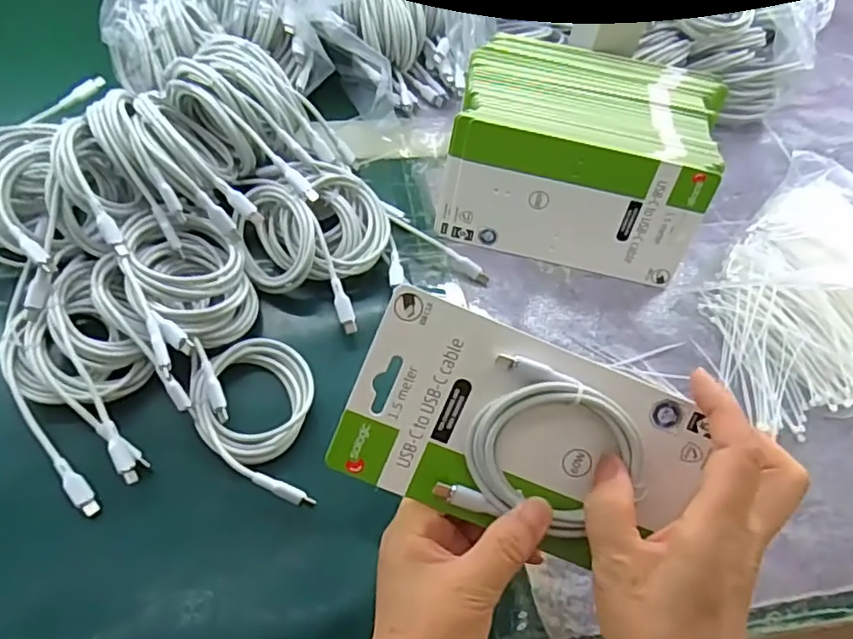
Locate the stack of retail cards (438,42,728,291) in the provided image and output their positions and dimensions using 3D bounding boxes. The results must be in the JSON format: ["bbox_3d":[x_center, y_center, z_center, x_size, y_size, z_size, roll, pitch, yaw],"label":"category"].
[{"bbox_3d":[0.117,-0.126,0.476,0.187,0.101,0.132,13,58,3],"label":"stack of retail cards"}]

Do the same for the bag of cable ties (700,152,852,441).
[{"bbox_3d":[0.316,-0.015,0.457,0.230,0.043,0.181,-37,68,-24],"label":"bag of cable ties"}]

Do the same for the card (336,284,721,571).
[{"bbox_3d":[0.048,0.060,0.297,0.172,0.016,0.099,22,100,-3],"label":"card"}]

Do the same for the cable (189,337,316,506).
[{"bbox_3d":[-0.107,0.062,0.382,0.075,0.028,0.117,-15,60,-13],"label":"cable"}]

